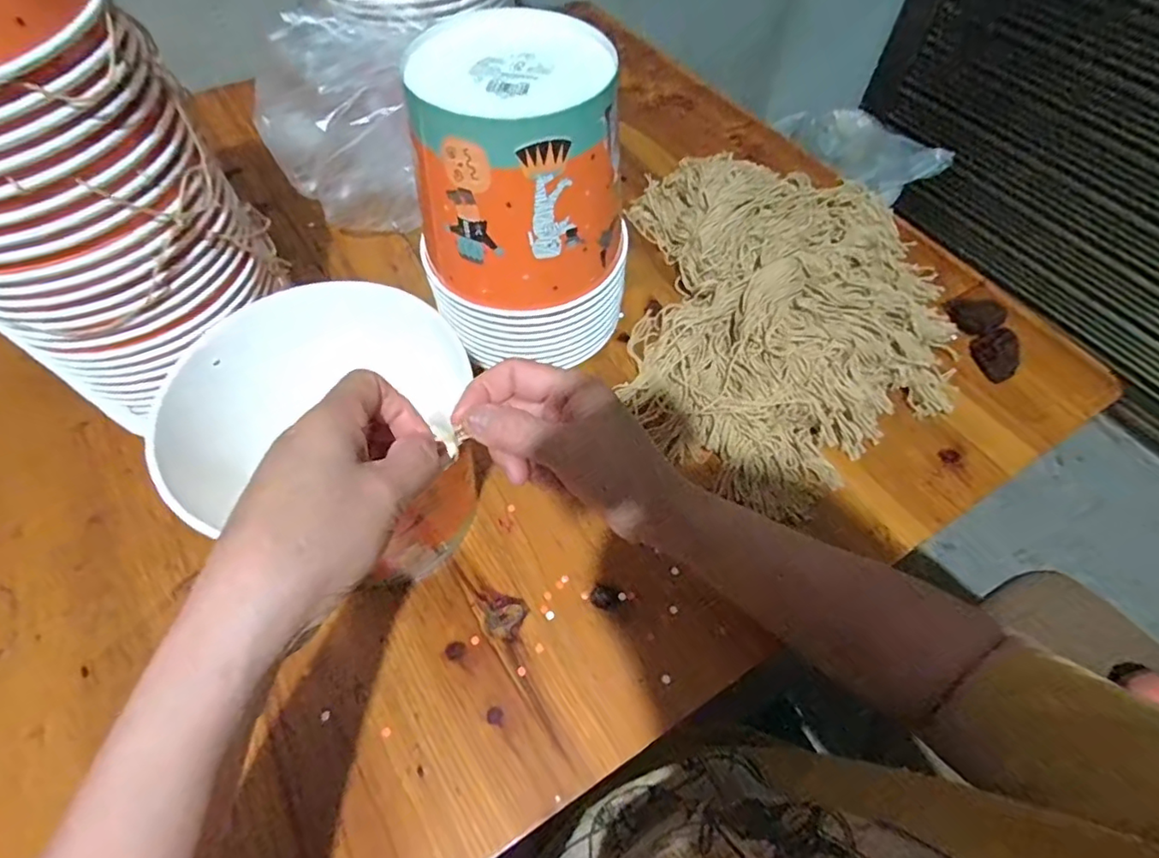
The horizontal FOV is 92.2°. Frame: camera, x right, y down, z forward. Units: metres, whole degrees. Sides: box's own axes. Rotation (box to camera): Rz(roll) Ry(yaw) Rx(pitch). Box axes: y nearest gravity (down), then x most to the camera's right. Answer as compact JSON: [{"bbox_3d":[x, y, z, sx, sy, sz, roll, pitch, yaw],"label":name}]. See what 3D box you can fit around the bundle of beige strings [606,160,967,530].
[{"bbox_3d":[0.187,-0.110,0.475,0.281,0.052,0.372,5,58,2],"label":"bundle of beige strings"}]

